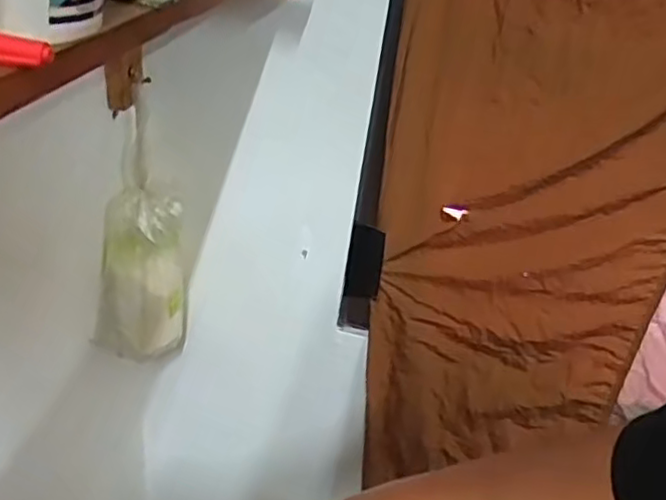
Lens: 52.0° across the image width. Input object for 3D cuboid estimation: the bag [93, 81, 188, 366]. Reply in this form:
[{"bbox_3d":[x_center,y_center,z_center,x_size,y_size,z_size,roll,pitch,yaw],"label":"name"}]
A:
[{"bbox_3d":[-0.244,0.001,0.871,0.115,0.329,0.069,0,34,-13],"label":"bag"}]

